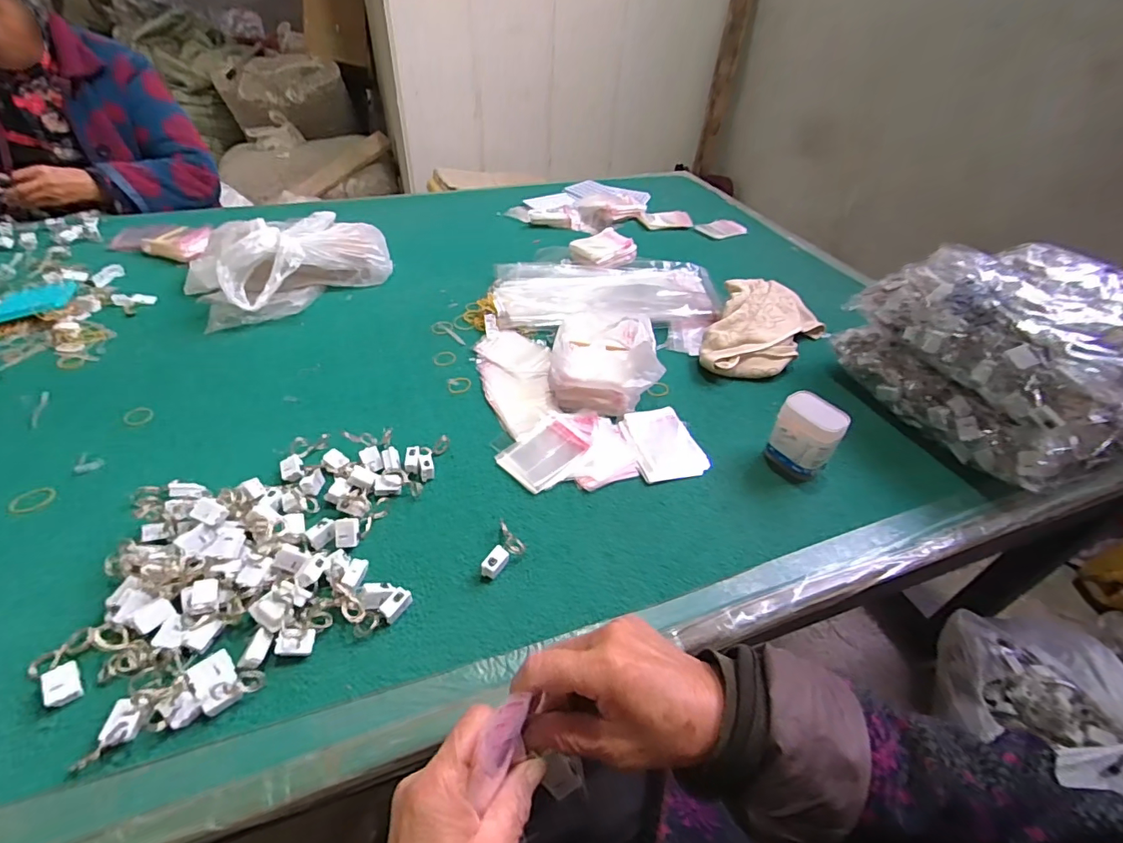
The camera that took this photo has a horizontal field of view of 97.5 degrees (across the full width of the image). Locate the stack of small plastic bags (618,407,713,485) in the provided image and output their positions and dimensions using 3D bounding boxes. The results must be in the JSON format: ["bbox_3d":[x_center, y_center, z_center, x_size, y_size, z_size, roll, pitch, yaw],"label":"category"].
[{"bbox_3d":[0.124,0.026,0.602,0.082,0.015,0.104,-7,44,-12],"label":"stack of small plastic bags"}]

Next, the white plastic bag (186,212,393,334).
[{"bbox_3d":[-0.451,-0.268,0.823,0.316,0.103,0.201,-20,48,-23],"label":"white plastic bag"}]

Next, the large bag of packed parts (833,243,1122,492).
[{"bbox_3d":[0.571,-0.081,0.626,0.273,0.201,0.289,-10,45,-14],"label":"large bag of packed parts"}]

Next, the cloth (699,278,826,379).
[{"bbox_3d":[0.307,-0.136,0.751,0.149,0.062,0.234,23,47,20],"label":"cloth"}]

